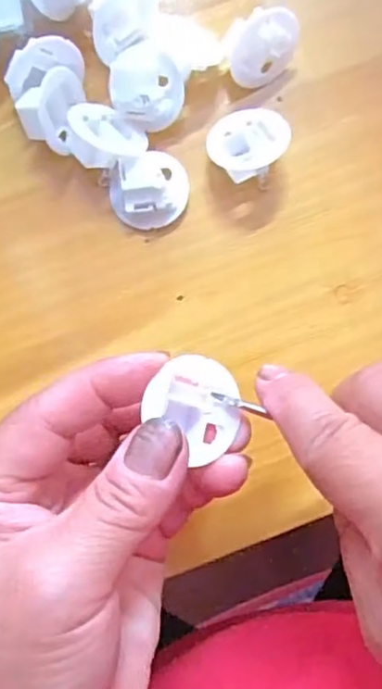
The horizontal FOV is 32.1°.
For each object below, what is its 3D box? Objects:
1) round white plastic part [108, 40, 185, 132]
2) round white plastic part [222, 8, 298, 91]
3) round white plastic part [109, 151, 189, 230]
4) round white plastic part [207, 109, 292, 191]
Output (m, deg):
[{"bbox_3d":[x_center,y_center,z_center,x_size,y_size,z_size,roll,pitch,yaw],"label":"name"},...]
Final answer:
[{"bbox_3d":[-0.018,-0.105,0.272,0.028,0.025,0.031,-2,85,-1],"label":"round white plastic part"},{"bbox_3d":[0.030,-0.124,0.276,0.030,0.030,0.012,-13,44,-1],"label":"round white plastic part"},{"bbox_3d":[-0.017,-0.064,0.274,0.032,0.017,0.028,-21,86,-3],"label":"round white plastic part"},{"bbox_3d":[0.023,-0.083,0.275,0.030,0.018,0.030,0,85,-1],"label":"round white plastic part"}]

